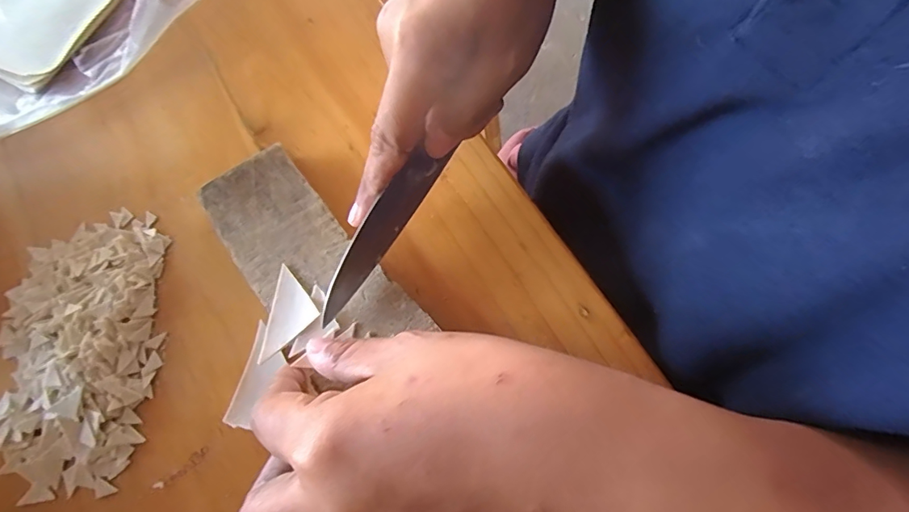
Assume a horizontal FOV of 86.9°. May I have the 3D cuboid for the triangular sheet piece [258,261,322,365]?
[{"bbox_3d":[-0.083,0.026,0.222,0.033,0.004,0.031,-41,73,-8],"label":"triangular sheet piece"}]

